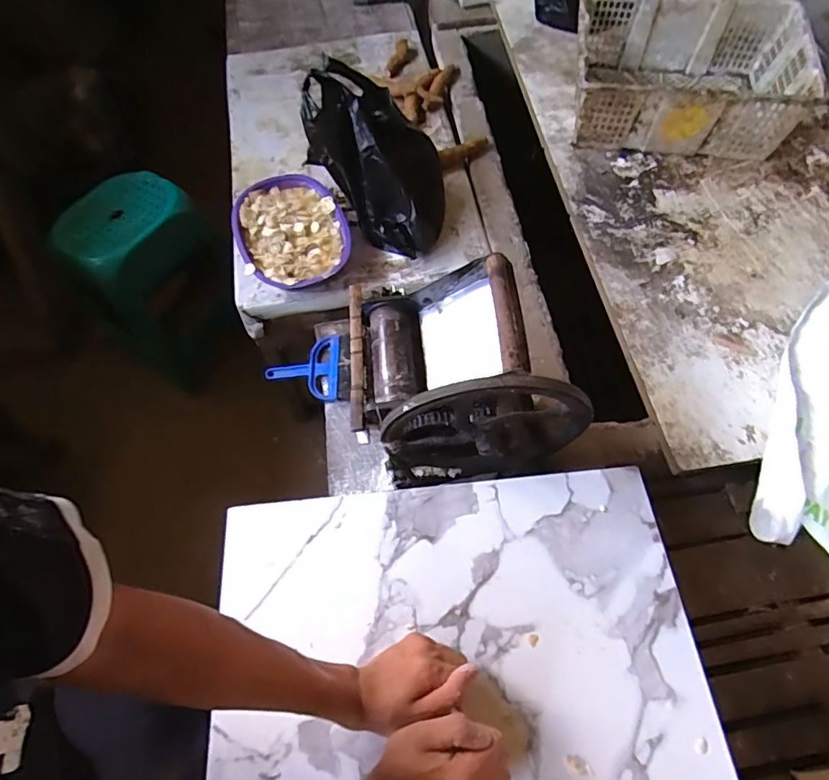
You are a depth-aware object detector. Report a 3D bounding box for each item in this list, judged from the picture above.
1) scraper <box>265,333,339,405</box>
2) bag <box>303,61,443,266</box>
[{"bbox_3d":[-0.205,-0.034,0.942,0.133,0.024,0.130,-3,64,-4],"label":"scraper"},{"bbox_3d":[-0.063,-0.449,1.014,0.275,0.248,0.187,35,68,15],"label":"bag"}]

